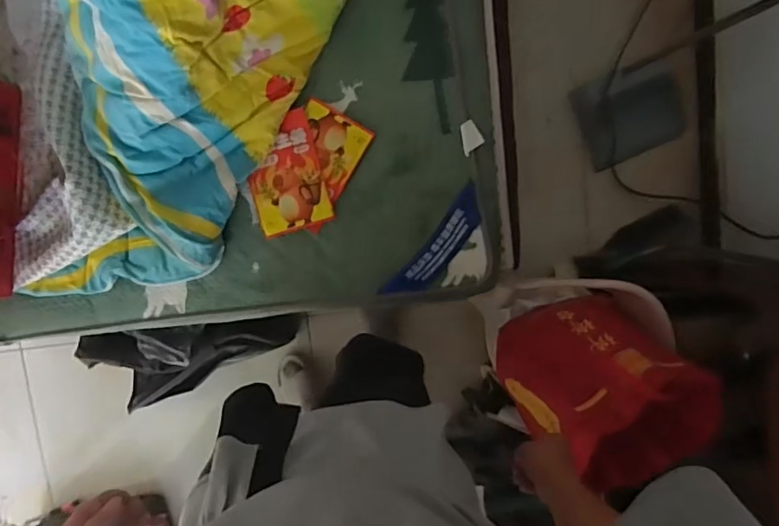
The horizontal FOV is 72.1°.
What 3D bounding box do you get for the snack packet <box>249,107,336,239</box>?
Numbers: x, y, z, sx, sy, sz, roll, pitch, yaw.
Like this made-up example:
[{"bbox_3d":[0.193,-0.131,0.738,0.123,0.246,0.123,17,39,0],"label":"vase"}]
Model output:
[{"bbox_3d":[-0.193,-0.166,0.996,0.134,0.015,0.209,-15,89,3],"label":"snack packet"}]

